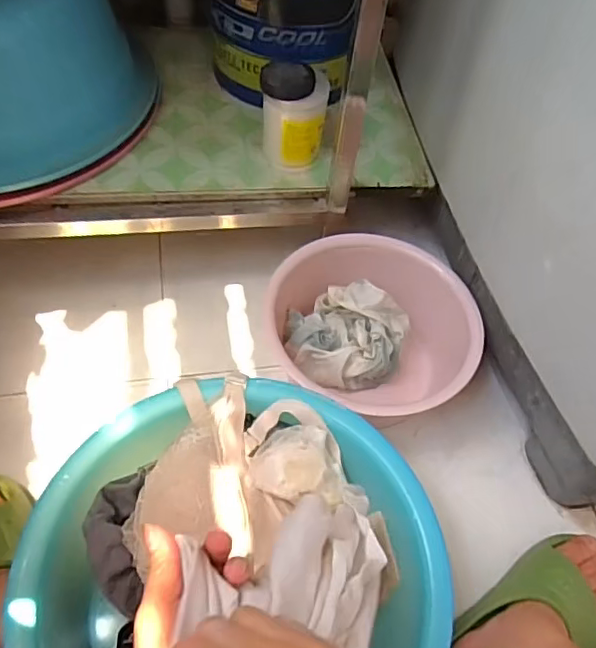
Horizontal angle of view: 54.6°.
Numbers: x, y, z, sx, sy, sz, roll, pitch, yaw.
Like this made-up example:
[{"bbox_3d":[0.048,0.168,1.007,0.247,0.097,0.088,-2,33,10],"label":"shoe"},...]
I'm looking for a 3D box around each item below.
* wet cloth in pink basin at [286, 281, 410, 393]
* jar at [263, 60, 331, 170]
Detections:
[{"bbox_3d":[0.060,0.013,0.751,0.149,0.080,0.111,17,56,9],"label":"wet cloth in pink basin"},{"bbox_3d":[-0.003,-0.266,0.749,0.082,0.122,0.066,-4,56,-5],"label":"jar"}]

